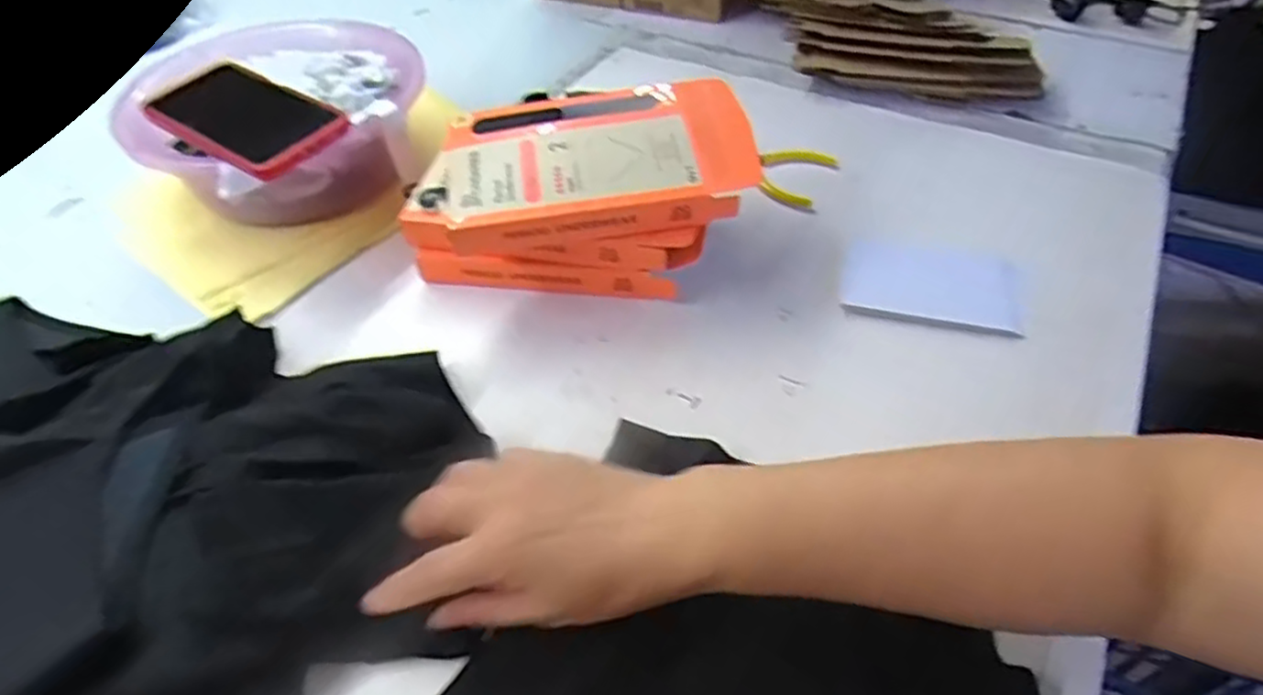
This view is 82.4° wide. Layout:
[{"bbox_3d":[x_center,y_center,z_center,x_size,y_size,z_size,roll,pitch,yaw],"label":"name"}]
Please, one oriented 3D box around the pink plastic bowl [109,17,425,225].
[{"bbox_3d":[-0.268,-0.176,0.603,0.189,0.106,0.224,4,47,7],"label":"pink plastic bowl"}]

